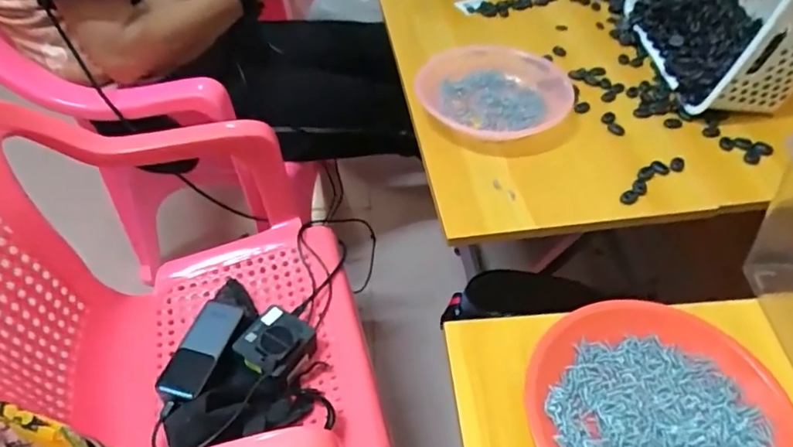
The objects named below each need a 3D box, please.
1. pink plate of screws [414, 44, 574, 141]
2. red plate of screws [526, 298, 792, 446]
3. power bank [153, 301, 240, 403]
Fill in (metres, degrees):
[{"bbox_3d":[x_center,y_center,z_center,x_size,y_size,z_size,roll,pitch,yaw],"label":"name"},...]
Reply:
[{"bbox_3d":[0.124,-0.179,0.712,0.186,0.038,0.178,-1,47,1],"label":"pink plate of screws"},{"bbox_3d":[0.204,0.146,0.421,0.188,0.017,0.196,-1,47,1],"label":"red plate of screws"},{"bbox_3d":[-0.236,0.150,0.660,0.049,0.019,0.122,14,49,14],"label":"power bank"}]

